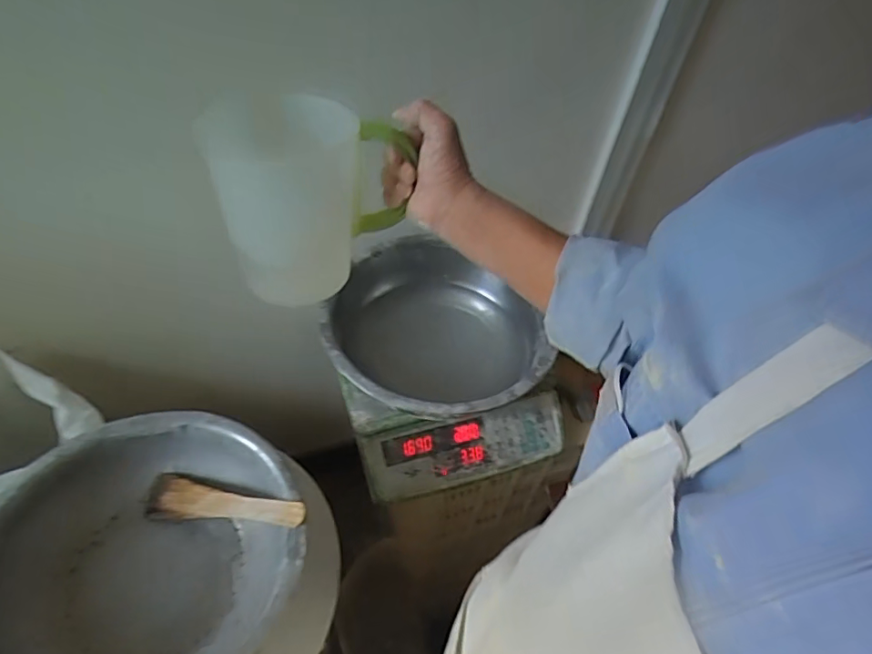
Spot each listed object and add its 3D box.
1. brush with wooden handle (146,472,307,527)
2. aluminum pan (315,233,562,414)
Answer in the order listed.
[{"bbox_3d":[-0.234,0.191,0.597,0.201,0.008,0.048,-3,66,15],"label":"brush with wooden handle"},{"bbox_3d":[0.011,0.015,0.789,0.293,0.112,0.303,4,47,-4],"label":"aluminum pan"}]

